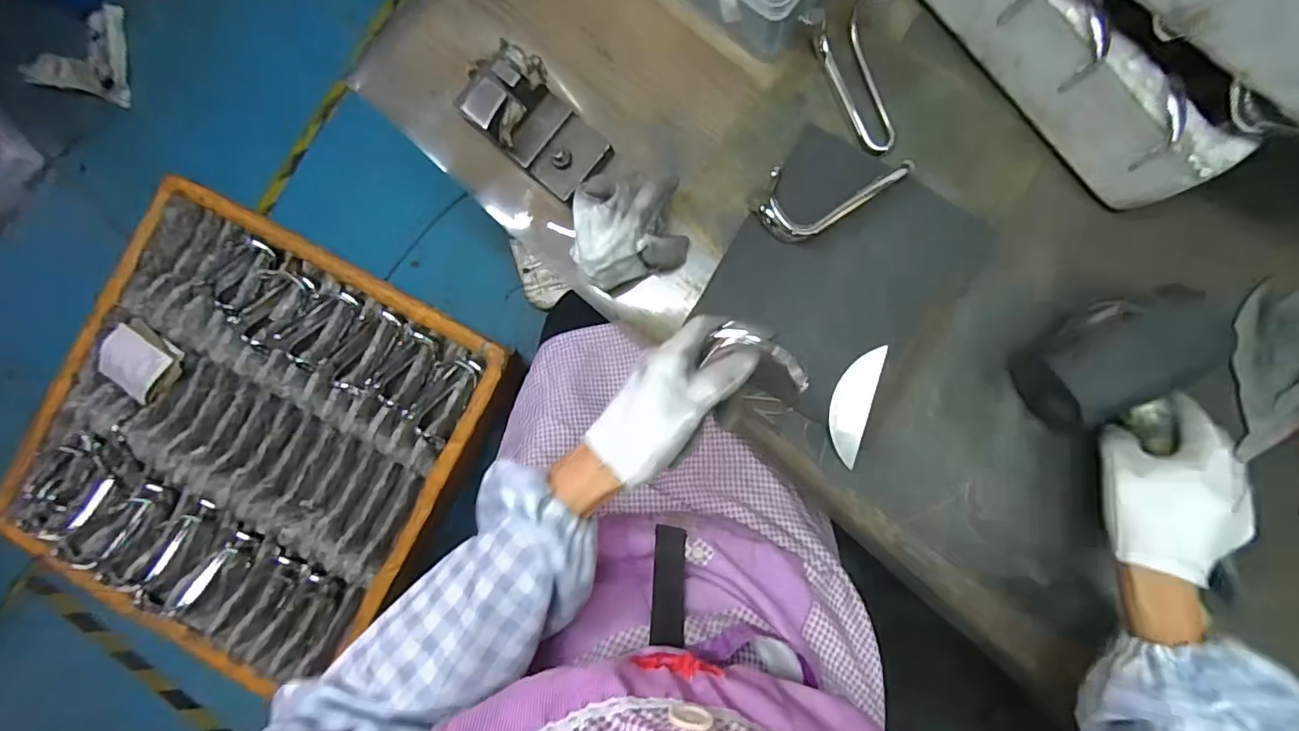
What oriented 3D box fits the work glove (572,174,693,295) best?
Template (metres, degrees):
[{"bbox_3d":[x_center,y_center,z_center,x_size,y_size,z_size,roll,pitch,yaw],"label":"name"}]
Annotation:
[{"bbox_3d":[-0.017,-0.105,0.436,0.095,0.077,0.067,-19,86,8],"label":"work glove"}]

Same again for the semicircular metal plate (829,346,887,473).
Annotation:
[{"bbox_3d":[0.163,0.031,0.443,0.030,0.004,0.096,16,89,14],"label":"semicircular metal plate"}]

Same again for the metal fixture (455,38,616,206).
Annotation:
[{"bbox_3d":[-0.088,-0.188,0.435,0.067,0.074,0.094,-45,83,4],"label":"metal fixture"}]

